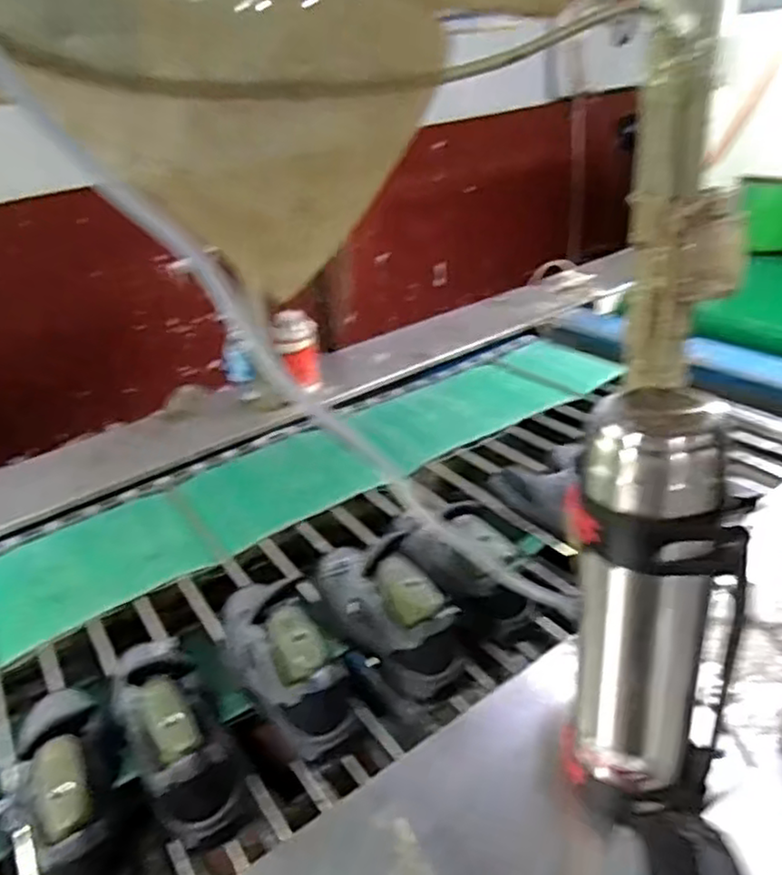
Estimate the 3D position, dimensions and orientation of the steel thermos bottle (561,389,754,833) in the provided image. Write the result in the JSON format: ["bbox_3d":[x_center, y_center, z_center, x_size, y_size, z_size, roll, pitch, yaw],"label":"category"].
[{"bbox_3d":[0.212,0.157,0.566,0.092,0.375,0.126,-23,34,-26],"label":"steel thermos bottle"}]

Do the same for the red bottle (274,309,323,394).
[{"bbox_3d":[-0.191,-0.172,1.451,0.078,0.186,0.069,-2,31,7],"label":"red bottle"}]

